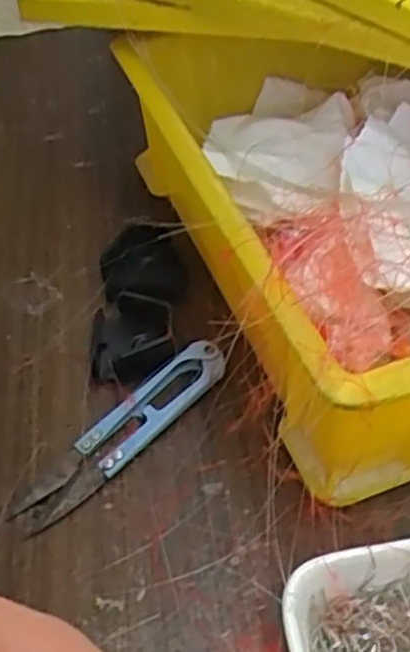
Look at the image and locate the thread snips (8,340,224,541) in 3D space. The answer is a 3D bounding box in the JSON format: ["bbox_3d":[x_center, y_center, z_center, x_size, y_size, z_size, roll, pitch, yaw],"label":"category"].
[{"bbox_3d":[-0.031,0.040,0.279,0.022,0.009,0.099,35,59,30],"label":"thread snips"}]

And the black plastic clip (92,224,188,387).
[{"bbox_3d":[-0.029,-0.011,0.319,0.037,0.016,0.086,1,48,5],"label":"black plastic clip"}]

